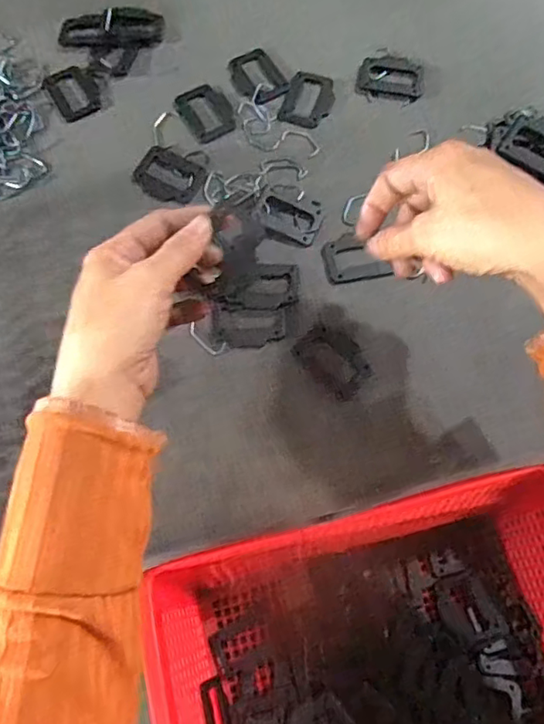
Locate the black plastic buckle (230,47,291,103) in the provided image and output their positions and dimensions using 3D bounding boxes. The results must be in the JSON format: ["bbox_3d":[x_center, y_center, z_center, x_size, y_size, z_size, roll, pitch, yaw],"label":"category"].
[{"bbox_3d":[-0.012,-0.237,0.473,0.037,0.004,0.056,-29,72,-9],"label":"black plastic buckle"}]

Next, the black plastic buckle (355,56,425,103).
[{"bbox_3d":[0.097,-0.232,0.469,0.053,0.004,0.042,7,70,4],"label":"black plastic buckle"}]

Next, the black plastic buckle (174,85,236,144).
[{"bbox_3d":[-0.052,-0.203,0.463,0.040,0.004,0.054,-30,72,-9],"label":"black plastic buckle"}]

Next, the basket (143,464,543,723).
[{"bbox_3d":[0.082,0.213,0.384,0.291,0.106,0.212,-12,70,-3],"label":"basket"}]

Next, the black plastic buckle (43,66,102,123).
[{"bbox_3d":[-0.163,-0.223,0.471,0.036,0.004,0.053,-28,72,-8],"label":"black plastic buckle"}]

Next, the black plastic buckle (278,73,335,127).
[{"bbox_3d":[0.029,-0.212,0.463,0.039,0.004,0.051,16,71,8],"label":"black plastic buckle"}]

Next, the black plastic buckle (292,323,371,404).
[{"bbox_3d":[0.043,-0.002,0.394,0.036,0.004,0.051,-42,74,-13],"label":"black plastic buckle"}]

